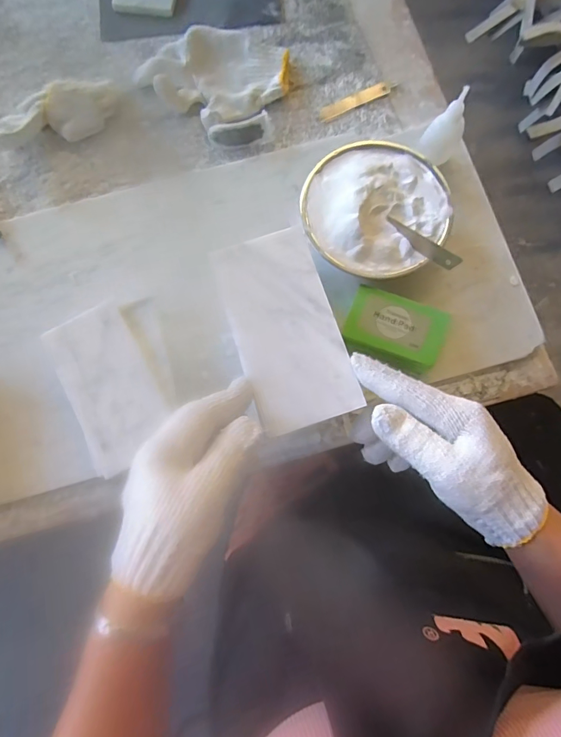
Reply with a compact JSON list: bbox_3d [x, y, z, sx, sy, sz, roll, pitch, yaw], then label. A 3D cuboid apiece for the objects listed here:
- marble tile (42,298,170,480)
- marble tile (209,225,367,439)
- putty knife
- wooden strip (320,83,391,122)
[{"bbox_3d":[-0.158,0.014,0.393,0.077,0.010,0.151,-24,79,-4],"label":"marble tile"},{"bbox_3d":[0.004,-0.030,0.327,0.078,0.004,0.148,-18,87,-8],"label":"marble tile"},{"bbox_3d":[0.139,-0.124,0.422,0.086,0.004,0.016,41,115,21],"label":"putty knife"},{"bbox_3d":[0.089,-0.317,0.504,0.093,0.006,0.016,-27,89,-9],"label":"wooden strip"}]

